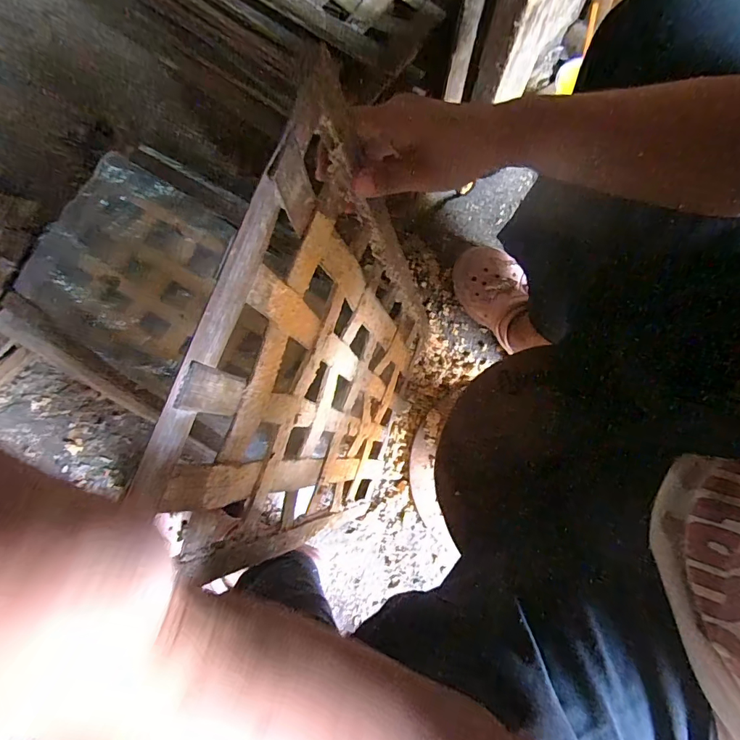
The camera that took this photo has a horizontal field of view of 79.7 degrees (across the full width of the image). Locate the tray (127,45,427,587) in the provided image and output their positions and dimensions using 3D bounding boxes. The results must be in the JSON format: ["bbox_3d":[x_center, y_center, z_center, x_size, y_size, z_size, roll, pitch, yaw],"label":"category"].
[{"bbox_3d":[-0.025,0.027,0.472,0.016,0.528,0.315,19,82,16],"label":"tray"}]

